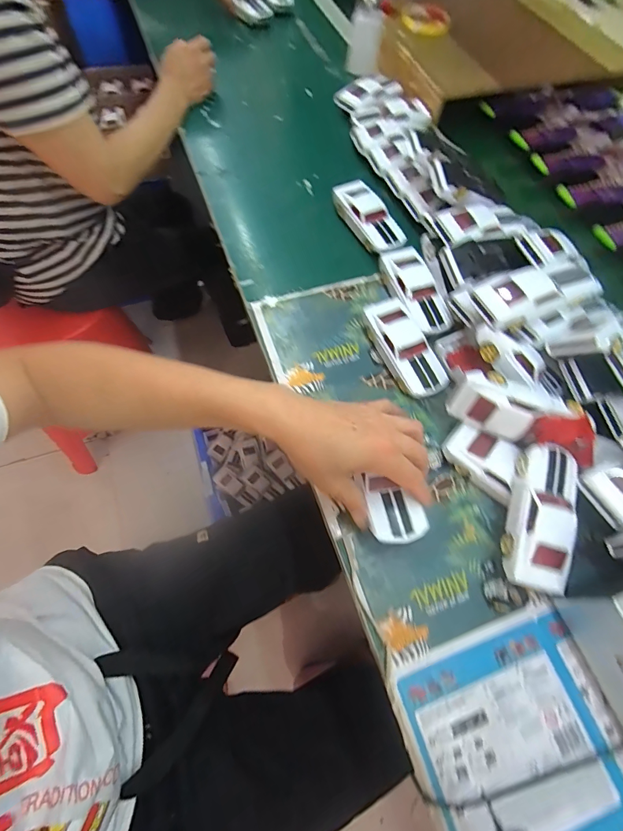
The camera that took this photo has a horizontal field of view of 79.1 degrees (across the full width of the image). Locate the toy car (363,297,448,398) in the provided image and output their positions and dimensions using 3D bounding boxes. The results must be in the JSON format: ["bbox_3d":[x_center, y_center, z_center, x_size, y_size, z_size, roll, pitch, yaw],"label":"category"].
[{"bbox_3d":[0.108,-0.080,0.452,0.055,0.039,0.131,-20,69,-13],"label":"toy car"}]

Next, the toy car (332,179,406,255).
[{"bbox_3d":[0.081,-0.282,0.543,0.050,0.034,0.128,-28,71,-16],"label":"toy car"}]

